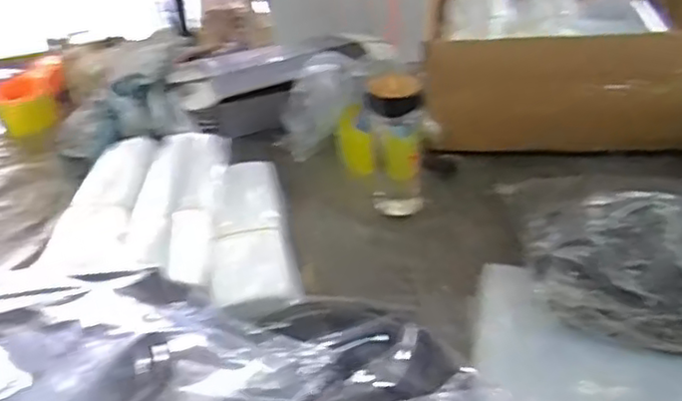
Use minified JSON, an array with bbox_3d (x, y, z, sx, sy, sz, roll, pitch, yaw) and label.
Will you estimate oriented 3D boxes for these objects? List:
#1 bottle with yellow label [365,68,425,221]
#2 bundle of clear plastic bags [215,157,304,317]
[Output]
[{"bbox_3d":[0.068,-0.056,0.811,0.067,0.191,0.065,-2,37,4],"label":"bottle with yellow label"},{"bbox_3d":[-0.107,0.044,0.810,0.092,0.041,0.295,-9,37,-5],"label":"bundle of clear plastic bags"}]

